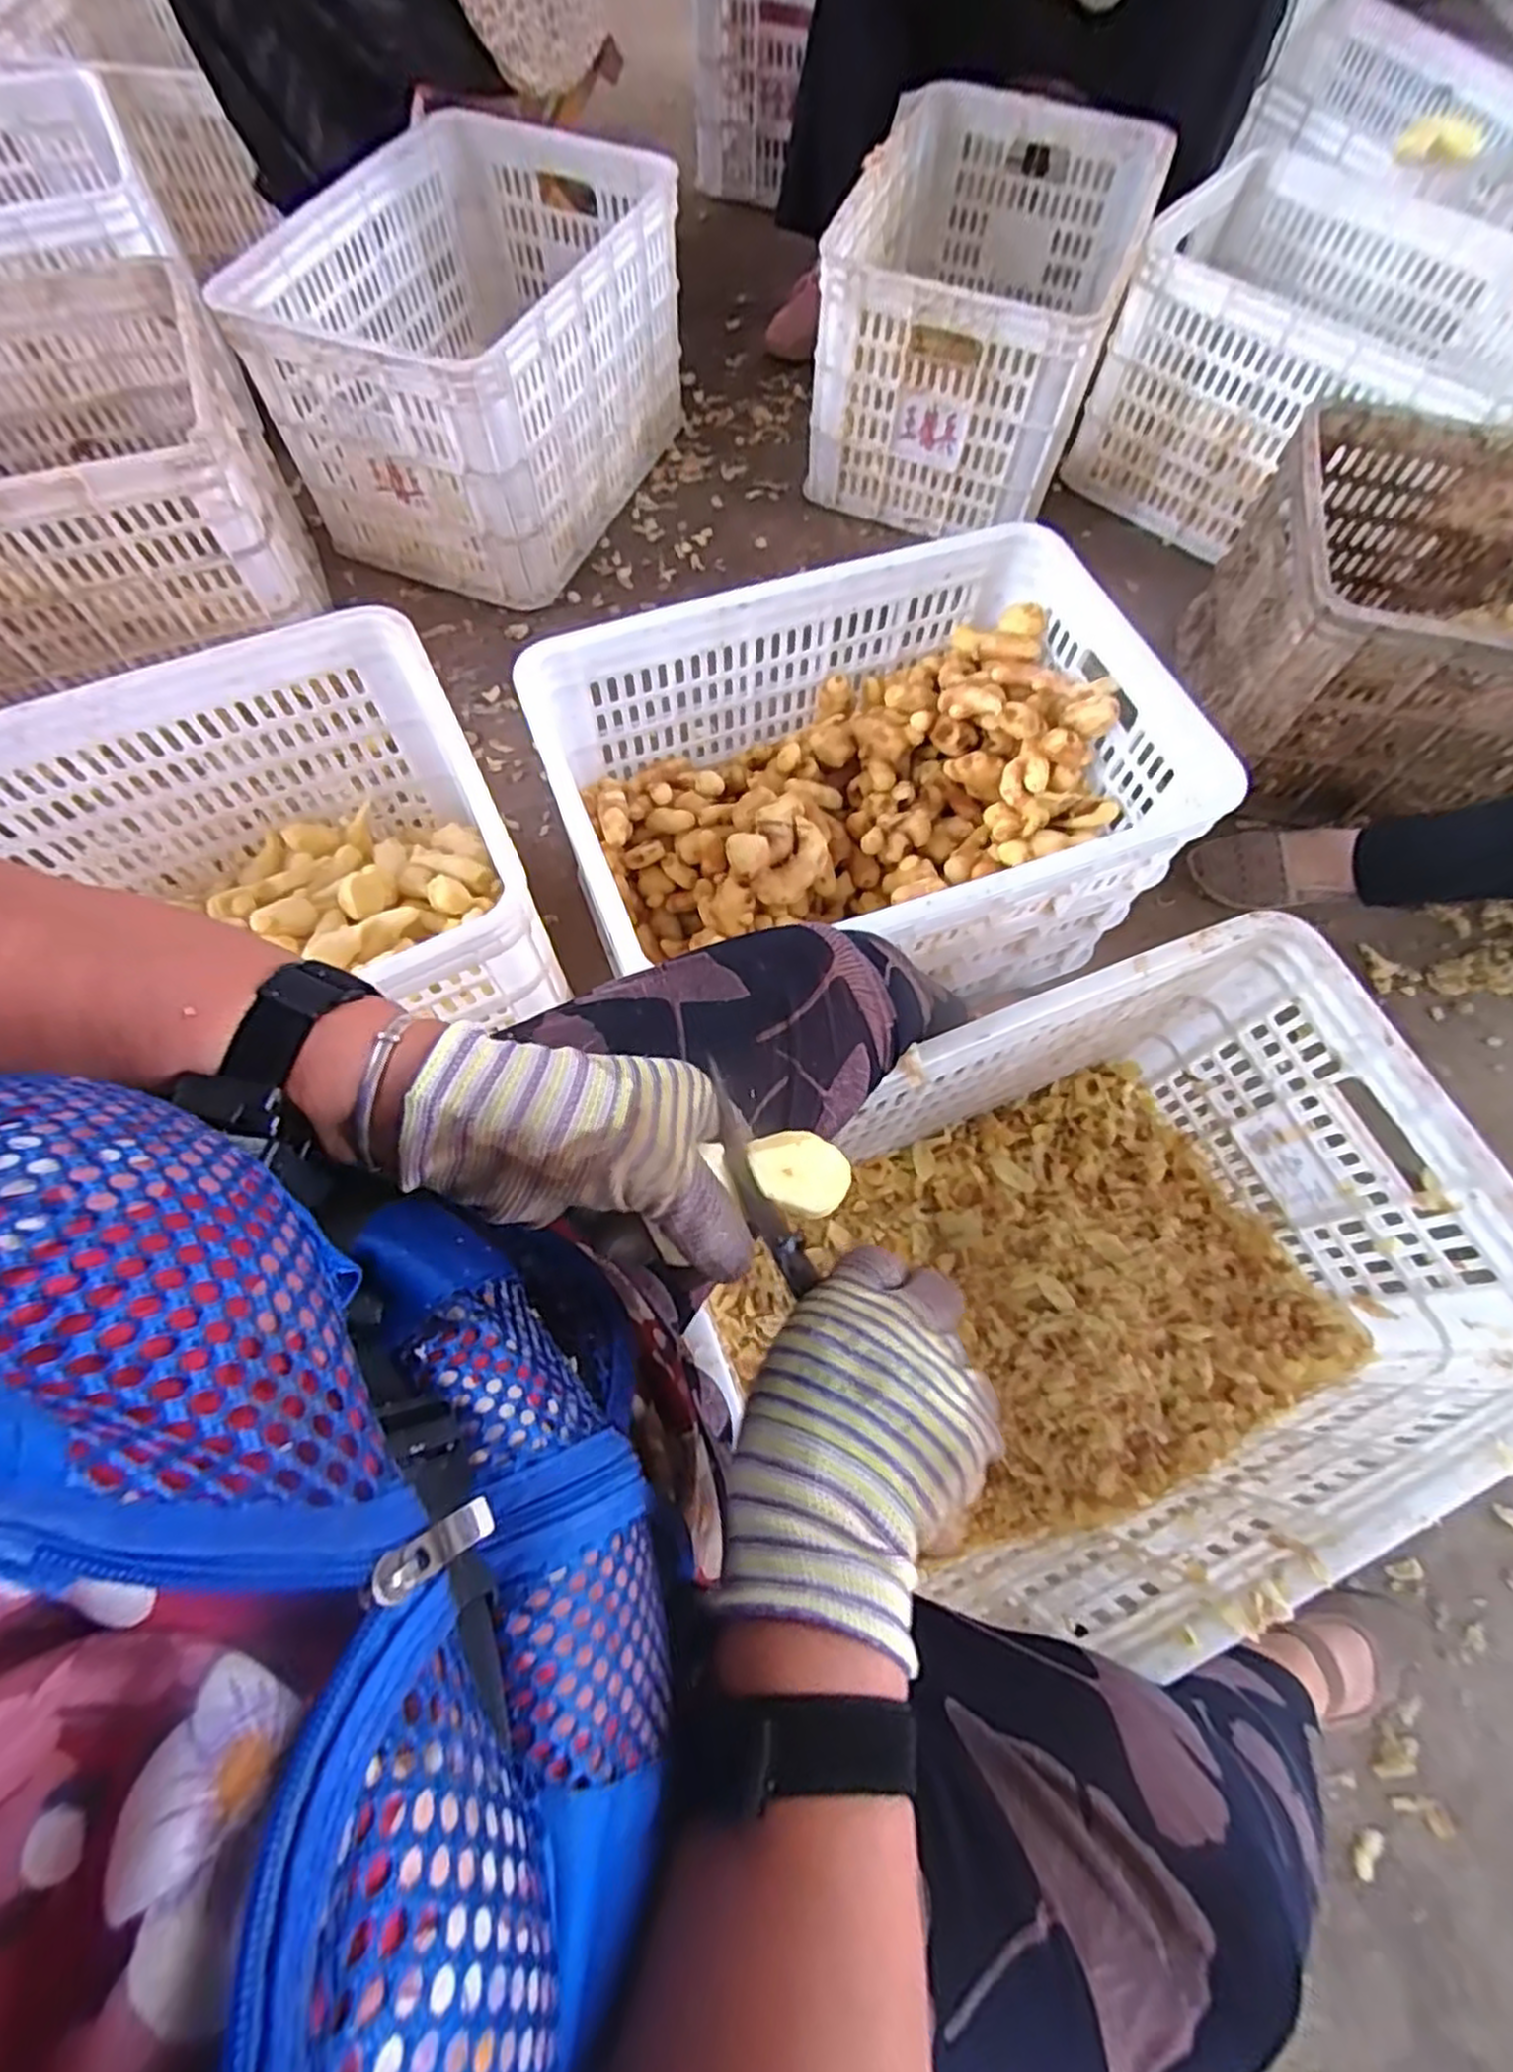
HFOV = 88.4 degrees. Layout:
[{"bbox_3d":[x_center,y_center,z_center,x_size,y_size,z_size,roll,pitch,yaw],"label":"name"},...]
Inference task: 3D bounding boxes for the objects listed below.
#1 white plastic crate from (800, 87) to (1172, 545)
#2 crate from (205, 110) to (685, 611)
[{"bbox_3d":[0.320,-1.043,1.119,0.354,0.259,0.562,17,68,6],"label":"white plastic crate"},{"bbox_3d":[-0.340,-0.897,1.037,0.341,0.285,0.555,20,69,7],"label":"crate"}]

